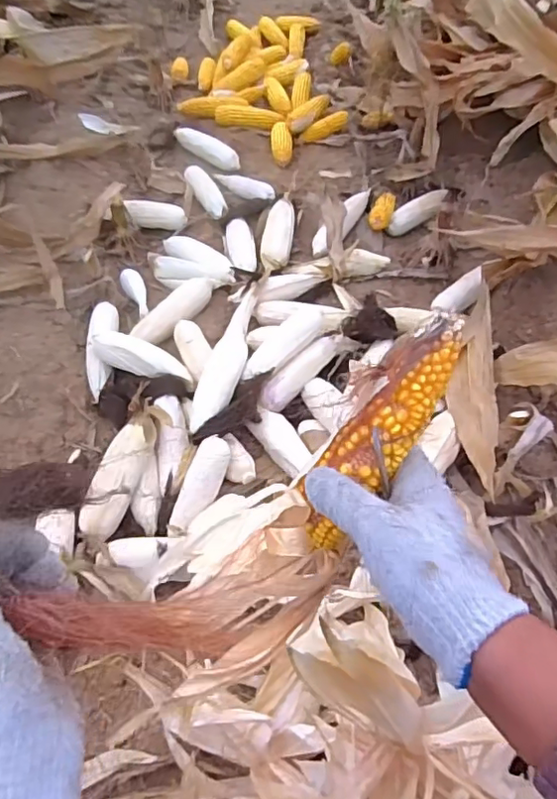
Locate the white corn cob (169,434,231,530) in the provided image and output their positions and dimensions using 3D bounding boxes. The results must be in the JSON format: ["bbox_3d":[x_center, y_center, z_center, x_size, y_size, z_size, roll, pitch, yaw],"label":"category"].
[{"bbox_3d":[-0.112,0.122,0.862,0.053,0.045,0.133,20,73,14],"label":"white corn cob"}]

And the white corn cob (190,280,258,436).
[{"bbox_3d":[-0.088,-0.076,0.998,0.066,0.054,0.340,8,56,7],"label":"white corn cob"}]

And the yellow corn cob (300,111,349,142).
[{"bbox_3d":[0.116,-0.701,1.474,0.135,0.033,0.038,-21,55,13],"label":"yellow corn cob"}]

